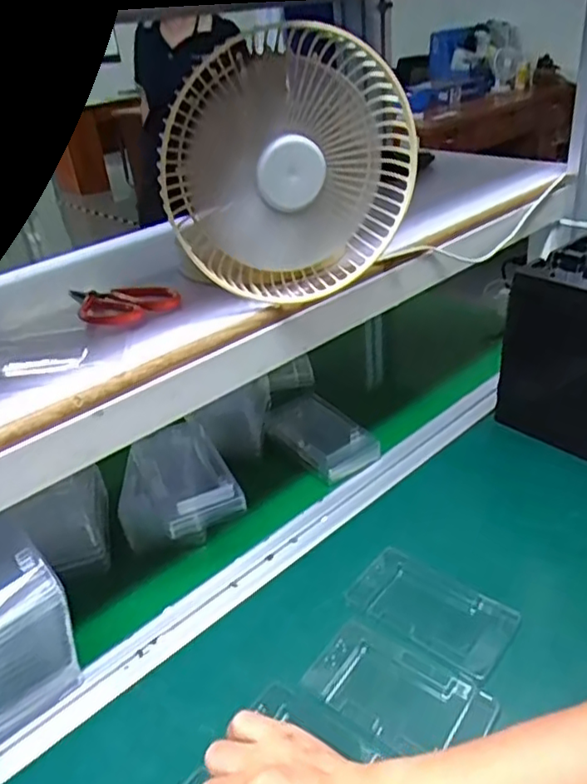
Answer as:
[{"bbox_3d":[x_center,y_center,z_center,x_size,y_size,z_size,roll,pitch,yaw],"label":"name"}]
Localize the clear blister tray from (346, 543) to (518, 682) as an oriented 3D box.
[{"bbox_3d":[0.114,0.178,0.517,0.129,0.005,0.076,21,40,34],"label":"clear blister tray"}]

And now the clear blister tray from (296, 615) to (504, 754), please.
[{"bbox_3d":[0.077,0.222,0.458,0.125,0.012,0.073,18,38,30],"label":"clear blister tray"}]

